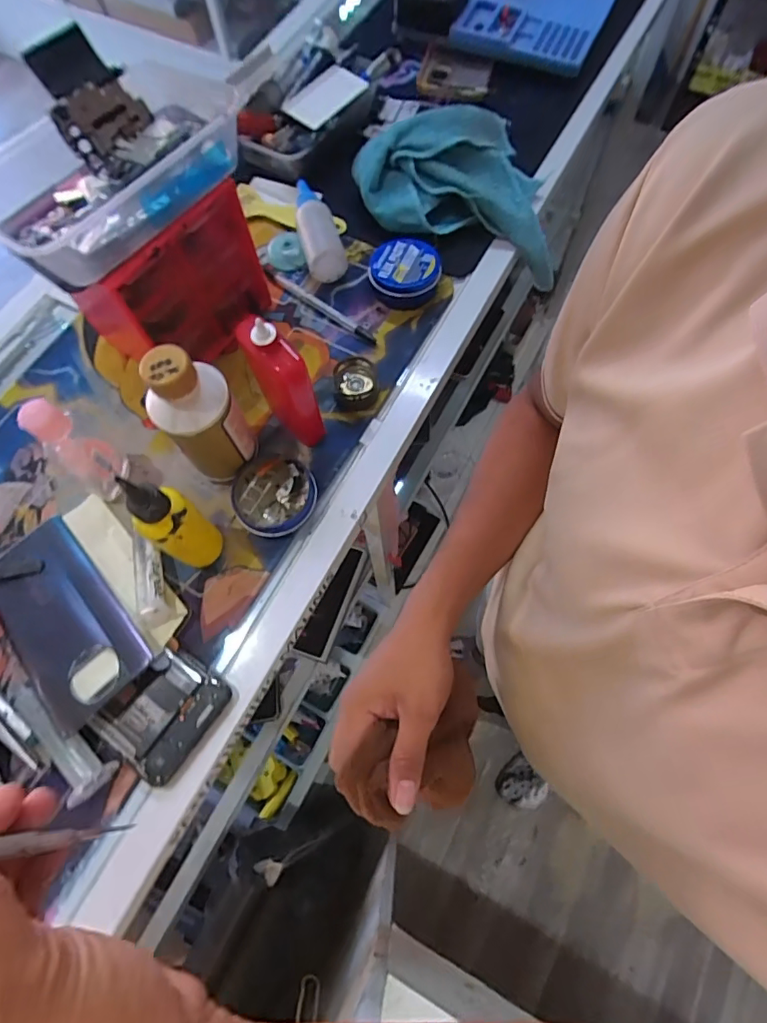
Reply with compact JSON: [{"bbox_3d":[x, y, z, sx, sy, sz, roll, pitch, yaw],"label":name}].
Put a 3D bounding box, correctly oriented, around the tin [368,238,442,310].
[{"bbox_3d":[0.020,-0.221,0.475,0.062,0.029,0.059,-1,69,2],"label":"tin"}]

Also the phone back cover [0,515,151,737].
[{"bbox_3d":[-0.234,0.075,0.370,0.072,0.011,0.158,-42,65,-13],"label":"phone back cover"}]

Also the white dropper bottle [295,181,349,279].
[{"bbox_3d":[-0.062,-0.272,0.494,0.038,0.032,0.104,-14,70,-3],"label":"white dropper bottle"}]

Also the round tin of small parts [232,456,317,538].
[{"bbox_3d":[-0.087,-0.011,0.400,0.062,0.019,0.060,-1,69,2],"label":"round tin of small parts"}]

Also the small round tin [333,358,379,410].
[{"bbox_3d":[-0.024,-0.110,0.436,0.037,0.019,0.038,-1,69,2],"label":"small round tin"}]

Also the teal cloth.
[{"bbox_3d":[0.090,-0.334,0.500,0.195,0.060,0.169,31,73,12],"label":"teal cloth"}]

